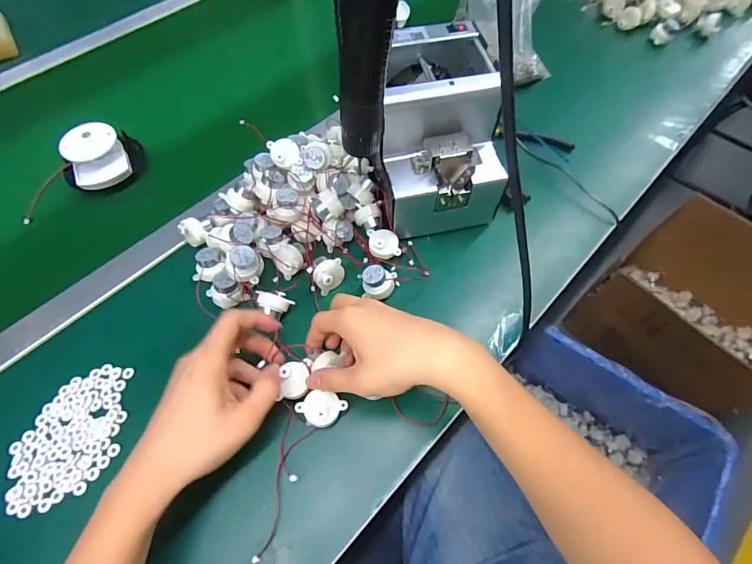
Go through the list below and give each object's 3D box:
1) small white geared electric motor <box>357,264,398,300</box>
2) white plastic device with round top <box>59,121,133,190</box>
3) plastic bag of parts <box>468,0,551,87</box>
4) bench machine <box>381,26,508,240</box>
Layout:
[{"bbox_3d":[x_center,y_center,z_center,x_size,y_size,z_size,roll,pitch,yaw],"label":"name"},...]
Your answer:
[{"bbox_3d":[0.001,0.000,0.426,0.038,0.022,0.032,6,58,2],"label":"small white geared electric motor"},{"bbox_3d":[-0.347,-0.156,0.499,0.078,0.043,0.072,-29,63,-18],"label":"white plastic device with round top"},{"bbox_3d":[0.196,-0.360,0.561,0.124,0.153,0.033,-16,27,-10],"label":"plastic bag of parts"},{"bbox_3d":[0.065,-0.160,0.445,0.135,0.146,0.168,-4,58,-5],"label":"bench machine"}]

